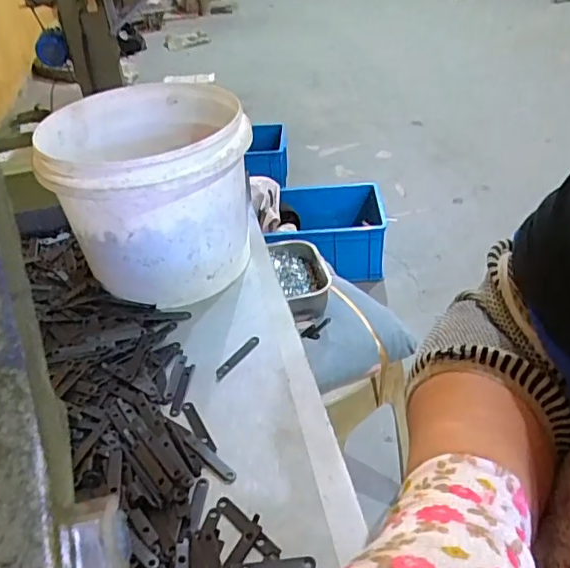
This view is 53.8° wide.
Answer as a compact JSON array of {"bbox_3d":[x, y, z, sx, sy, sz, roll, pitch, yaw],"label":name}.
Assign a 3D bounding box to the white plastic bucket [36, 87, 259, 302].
[{"bbox_3d":[-0.131,-0.090,0.548,0.175,0.153,0.191,2,36,-1],"label":"white plastic bucket"}]

